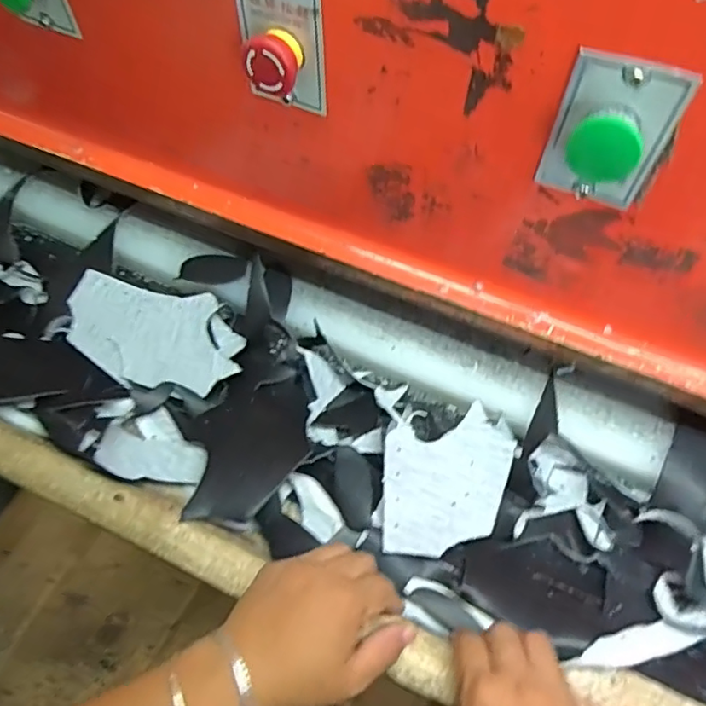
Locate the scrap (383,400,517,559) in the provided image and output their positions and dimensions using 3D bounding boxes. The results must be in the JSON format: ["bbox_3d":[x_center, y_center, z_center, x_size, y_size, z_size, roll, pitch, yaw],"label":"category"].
[{"bbox_3d":[0.078,0.105,0.472,0.103,0.016,0.123,6,59,0],"label":"scrap"}]

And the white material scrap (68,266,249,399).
[{"bbox_3d":[-0.193,-0.018,0.552,0.177,0.018,0.102,14,60,6],"label":"white material scrap"}]

